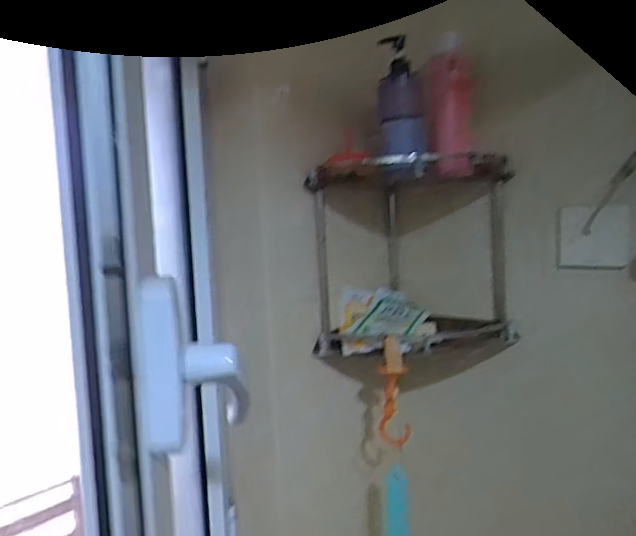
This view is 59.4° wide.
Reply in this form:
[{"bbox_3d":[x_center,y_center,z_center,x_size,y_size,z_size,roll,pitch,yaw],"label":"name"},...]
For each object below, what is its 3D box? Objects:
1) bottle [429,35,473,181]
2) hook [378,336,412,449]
[{"bbox_3d":[0.202,-0.244,0.851,0.061,0.197,0.049,-2,3,10],"label":"bottle"},{"bbox_3d":[0.105,0.174,0.787,0.024,0.147,0.049,-3,3,-18],"label":"hook"}]

